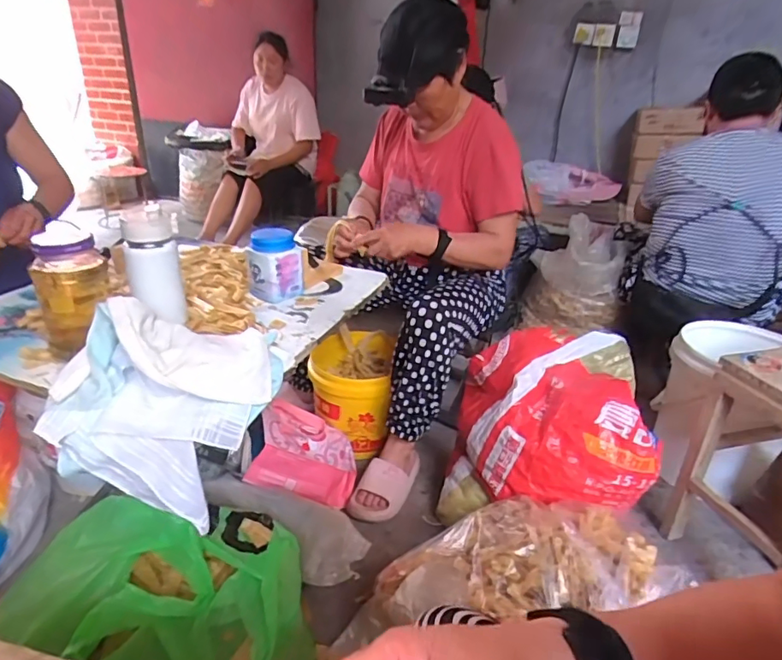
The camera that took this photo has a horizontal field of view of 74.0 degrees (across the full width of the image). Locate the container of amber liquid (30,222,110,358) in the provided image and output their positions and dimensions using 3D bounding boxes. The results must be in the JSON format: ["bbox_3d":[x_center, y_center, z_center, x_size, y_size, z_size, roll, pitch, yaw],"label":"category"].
[{"bbox_3d":[-0.445,-0.059,0.725,0.091,0.167,0.093,-14,31,-31],"label":"container of amber liquid"}]

